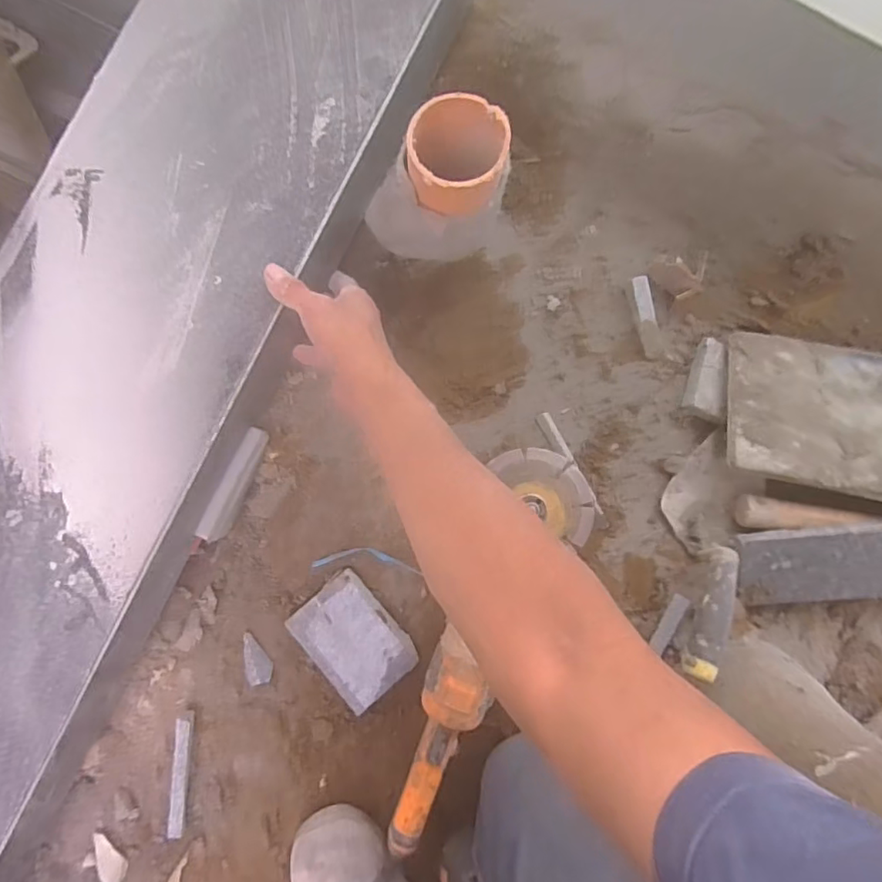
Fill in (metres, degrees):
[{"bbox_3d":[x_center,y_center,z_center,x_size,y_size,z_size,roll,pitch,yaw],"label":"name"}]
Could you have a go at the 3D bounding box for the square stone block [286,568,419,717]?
[{"bbox_3d":[-0.091,0.204,0.580,0.087,0.031,0.115,-41,91,-4],"label":"square stone block"}]

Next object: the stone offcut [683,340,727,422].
[{"bbox_3d":[0.282,-0.065,0.594,0.036,0.031,0.084,16,87,-3],"label":"stone offcut"}]

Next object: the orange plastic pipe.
[{"bbox_3d":[0.011,-0.239,0.470,0.084,0.045,0.088,0,88,-4],"label":"orange plastic pipe"}]

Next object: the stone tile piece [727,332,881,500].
[{"bbox_3d":[0.456,-0.015,0.569,0.328,0.013,0.152,10,75,-3],"label":"stone tile piece"}]

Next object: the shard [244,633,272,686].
[{"bbox_3d":[-0.192,0.226,0.584,0.022,0.014,0.052,-23,79,-6],"label":"shard"}]

